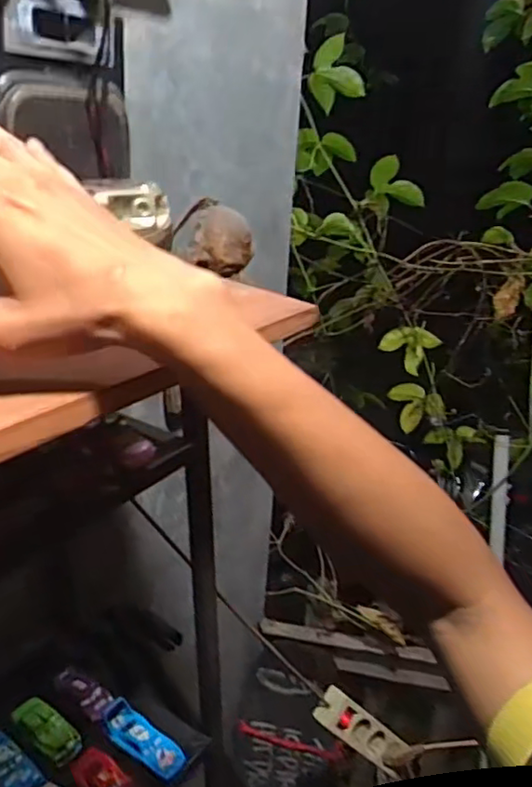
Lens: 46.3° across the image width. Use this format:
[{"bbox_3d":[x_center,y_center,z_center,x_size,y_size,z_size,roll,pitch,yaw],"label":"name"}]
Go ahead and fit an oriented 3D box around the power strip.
[{"bbox_3d":[0.151,0.534,0.985,0.183,0.061,0.033,43,13,-22],"label":"power strip"}]

